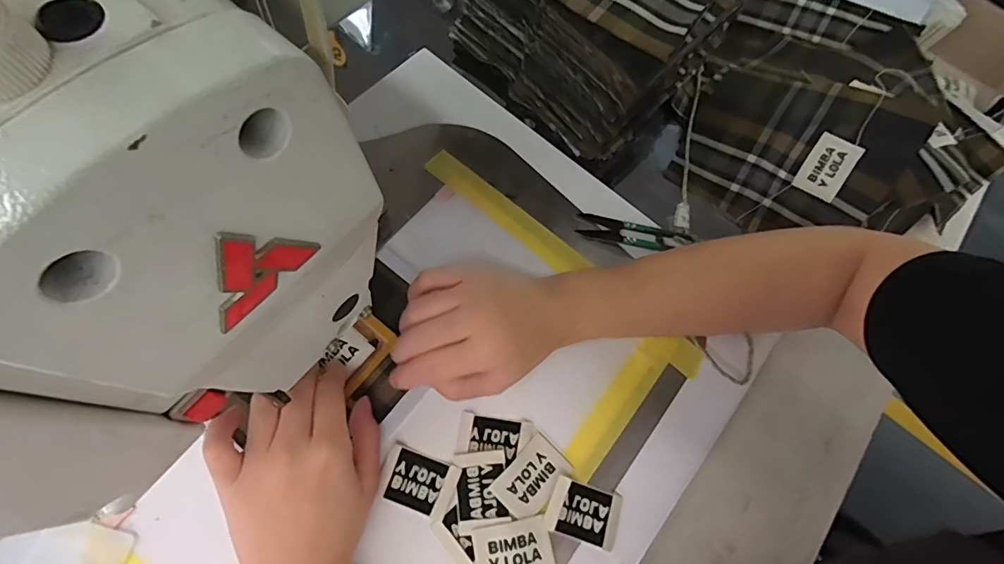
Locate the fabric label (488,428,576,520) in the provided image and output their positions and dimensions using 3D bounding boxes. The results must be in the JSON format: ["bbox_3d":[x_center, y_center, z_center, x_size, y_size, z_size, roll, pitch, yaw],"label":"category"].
[{"bbox_3d":[0.020,0.130,0.316,0.033,0.007,0.049,43,72,10],"label":"fabric label"}]

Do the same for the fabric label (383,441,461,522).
[{"bbox_3d":[-0.055,0.130,0.311,0.044,0.004,0.035,24,71,3],"label":"fabric label"}]

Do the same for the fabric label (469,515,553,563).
[{"bbox_3d":[0.006,0.170,0.299,0.048,0.004,0.034,-9,70,-7],"label":"fabric label"}]

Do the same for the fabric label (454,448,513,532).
[{"bbox_3d":[-0.013,0.136,0.312,0.033,0.004,0.046,-6,71,-4],"label":"fabric label"}]

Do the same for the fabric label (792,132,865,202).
[{"bbox_3d":[0.272,-0.096,0.396,0.034,0.005,0.048,32,104,15],"label":"fabric label"}]

